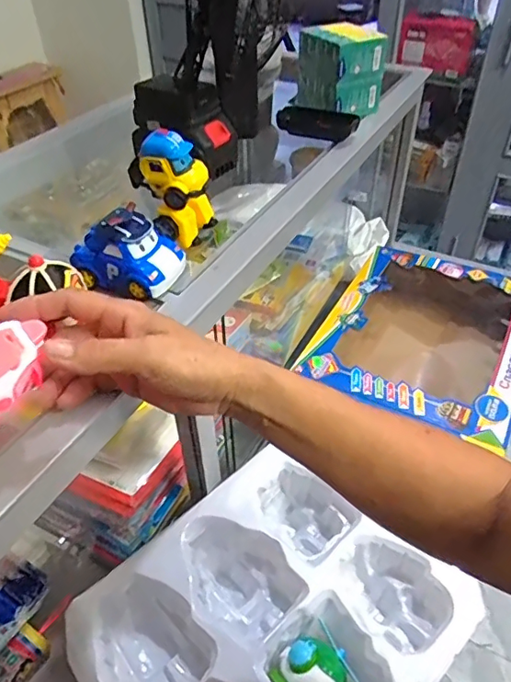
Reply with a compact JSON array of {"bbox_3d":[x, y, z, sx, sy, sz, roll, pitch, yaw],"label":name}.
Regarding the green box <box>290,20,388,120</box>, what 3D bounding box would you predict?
[{"bbox_3d":[0.122,-0.406,0.772,0.082,0.101,0.124,-24,47,-22],"label":"green box"}]

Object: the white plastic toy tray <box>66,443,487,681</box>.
[{"bbox_3d":[0.017,0.298,0.543,0.349,0.078,0.297,-33,51,-30],"label":"white plastic toy tray"}]

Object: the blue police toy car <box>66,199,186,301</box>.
[{"bbox_3d":[-0.113,-0.081,0.451,0.092,0.058,0.059,10,44,13],"label":"blue police toy car"}]

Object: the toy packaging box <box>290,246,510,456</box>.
[{"bbox_3d":[0.277,0.013,0.863,0.302,0.122,0.380,20,47,22],"label":"toy packaging box"}]

